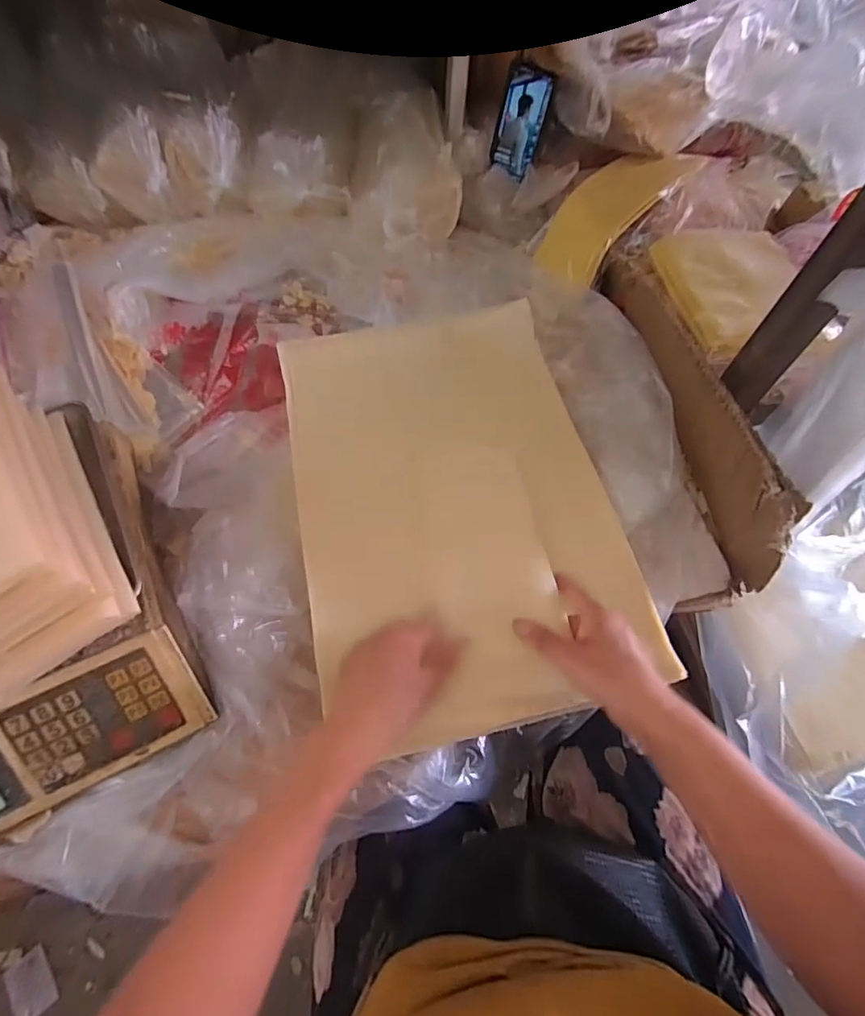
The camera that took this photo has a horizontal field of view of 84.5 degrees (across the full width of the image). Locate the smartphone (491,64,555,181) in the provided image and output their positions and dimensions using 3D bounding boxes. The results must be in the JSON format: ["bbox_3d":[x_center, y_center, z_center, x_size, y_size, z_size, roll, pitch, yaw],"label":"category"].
[{"bbox_3d":[0.137,-0.599,0.742,0.072,0.131,0.016,11,38,-6],"label":"smartphone"}]

